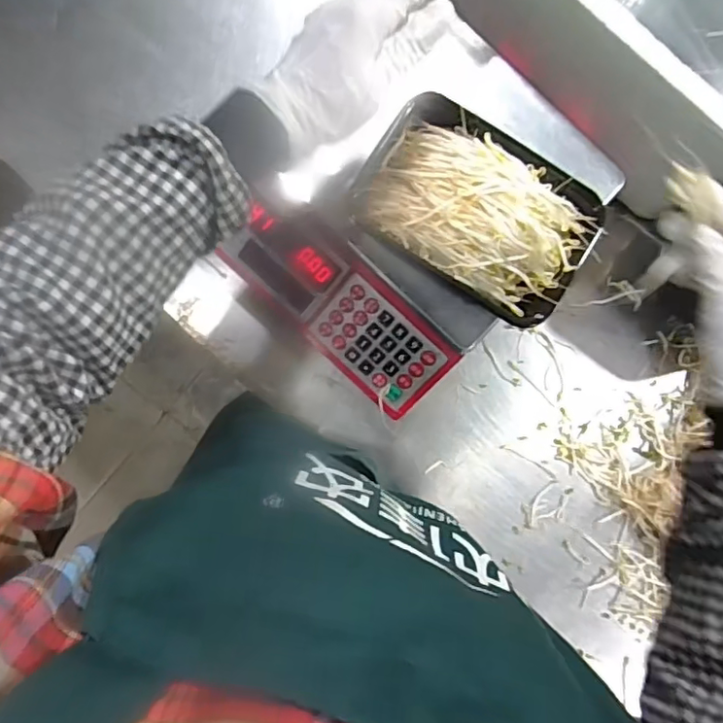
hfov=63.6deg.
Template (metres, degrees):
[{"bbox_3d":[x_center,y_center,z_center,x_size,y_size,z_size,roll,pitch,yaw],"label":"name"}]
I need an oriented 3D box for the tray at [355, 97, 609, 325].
[{"bbox_3d":[0.091,-0.120,0.455,0.179,0.040,0.115,36,87,-1],"label":"tray"}]

